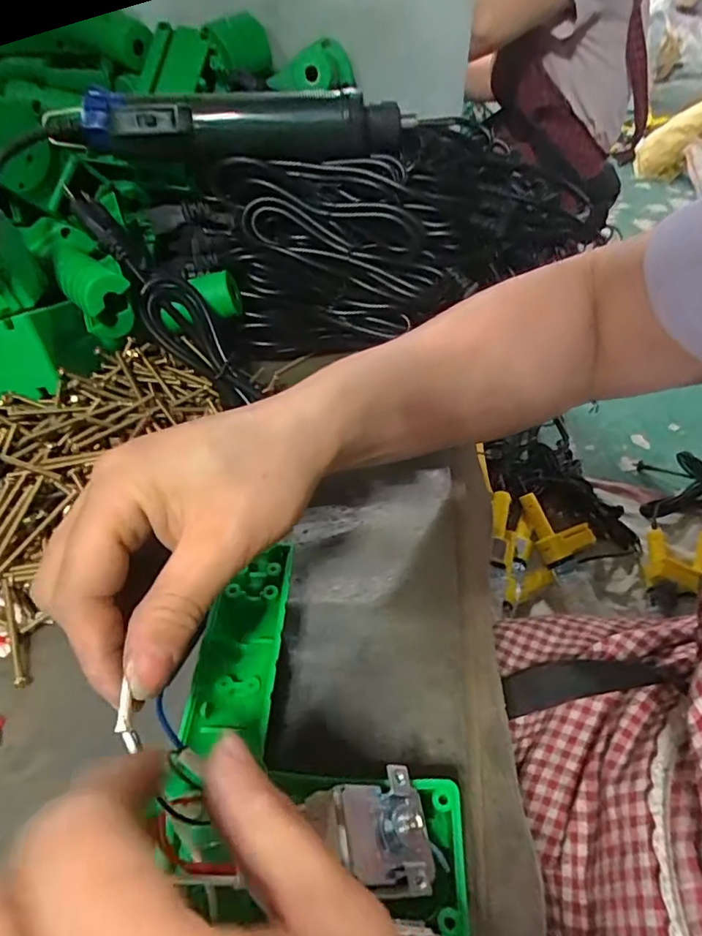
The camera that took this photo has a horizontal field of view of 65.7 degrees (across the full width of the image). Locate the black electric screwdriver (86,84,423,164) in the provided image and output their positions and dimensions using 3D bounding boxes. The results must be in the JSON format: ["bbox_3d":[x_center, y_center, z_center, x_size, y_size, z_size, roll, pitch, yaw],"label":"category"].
[{"bbox_3d":[-0.073,-0.242,0.385,0.222,0.041,0.030,-4,44,-3],"label":"black electric screwdriver"}]

